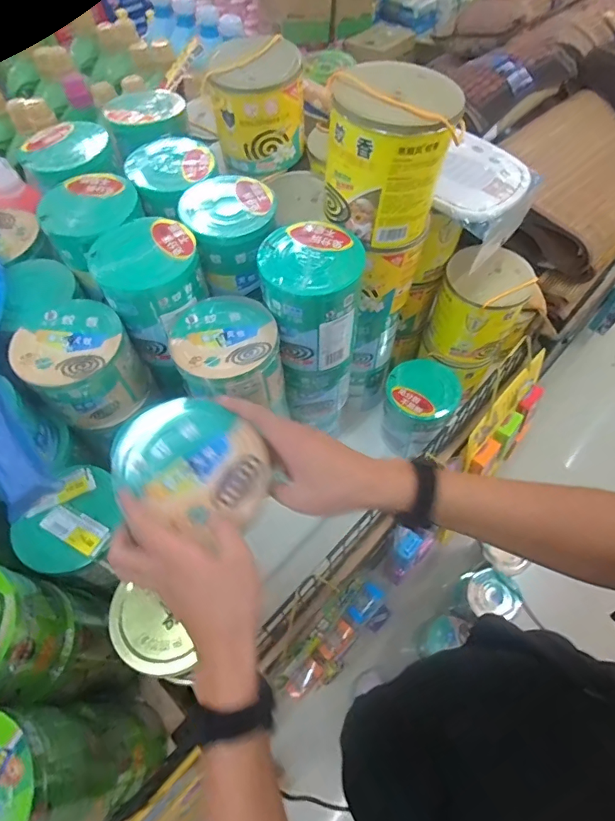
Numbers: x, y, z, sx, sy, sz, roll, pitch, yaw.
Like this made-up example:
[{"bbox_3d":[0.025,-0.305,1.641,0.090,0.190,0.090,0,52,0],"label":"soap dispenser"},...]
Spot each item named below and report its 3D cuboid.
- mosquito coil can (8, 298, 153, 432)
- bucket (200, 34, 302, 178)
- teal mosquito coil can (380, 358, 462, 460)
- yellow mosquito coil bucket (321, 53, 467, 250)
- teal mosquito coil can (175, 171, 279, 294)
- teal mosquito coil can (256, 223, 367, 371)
[{"bbox_3d":[-0.299,-0.062,0.612,0.141,0.119,0.139,-33,64,-17],"label":"mosquito coil can"},{"bbox_3d":[-0.082,-0.487,0.714,0.146,0.148,0.138,-6,60,-3],"label":"bucket"},{"bbox_3d":[0.218,0.002,0.874,0.119,0.139,0.134,30,64,17],"label":"teal mosquito coil can"},{"bbox_3d":[0.099,-0.314,0.555,0.140,0.154,0.137,1,60,1],"label":"yellow mosquito coil bucket"},{"bbox_3d":[-0.106,-0.256,0.648,0.129,0.096,0.139,-33,64,-17],"label":"teal mosquito coil can"},{"bbox_3d":[0.008,-0.151,0.614,0.126,0.154,0.125,0,60,0],"label":"teal mosquito coil can"}]

